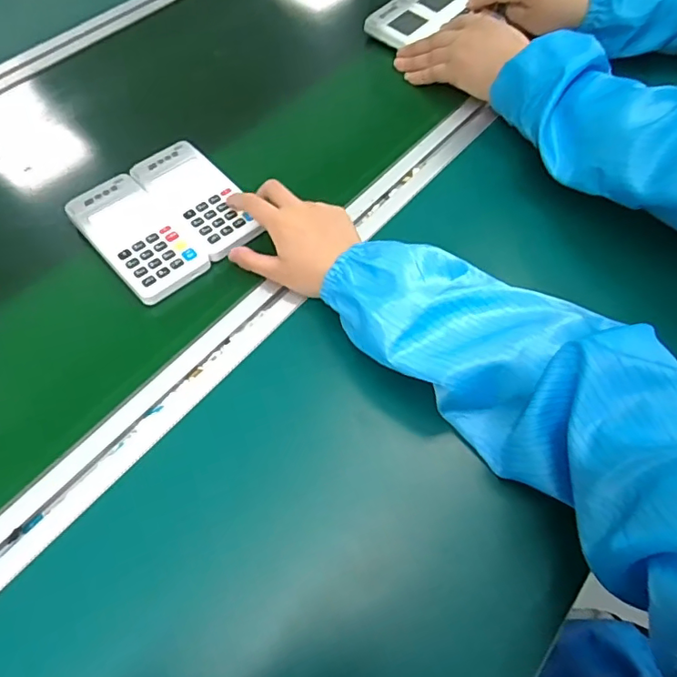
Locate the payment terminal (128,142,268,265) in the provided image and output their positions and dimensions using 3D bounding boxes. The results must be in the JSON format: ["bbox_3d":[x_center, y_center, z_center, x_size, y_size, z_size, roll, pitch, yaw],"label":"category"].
[{"bbox_3d":[-0.136,-0.134,0.505,0.065,0.011,0.142,-33,69,-19],"label":"payment terminal"}]

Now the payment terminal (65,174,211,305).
[{"bbox_3d":[-0.186,-0.095,0.485,0.071,0.015,0.137,-37,69,-21],"label":"payment terminal"}]

